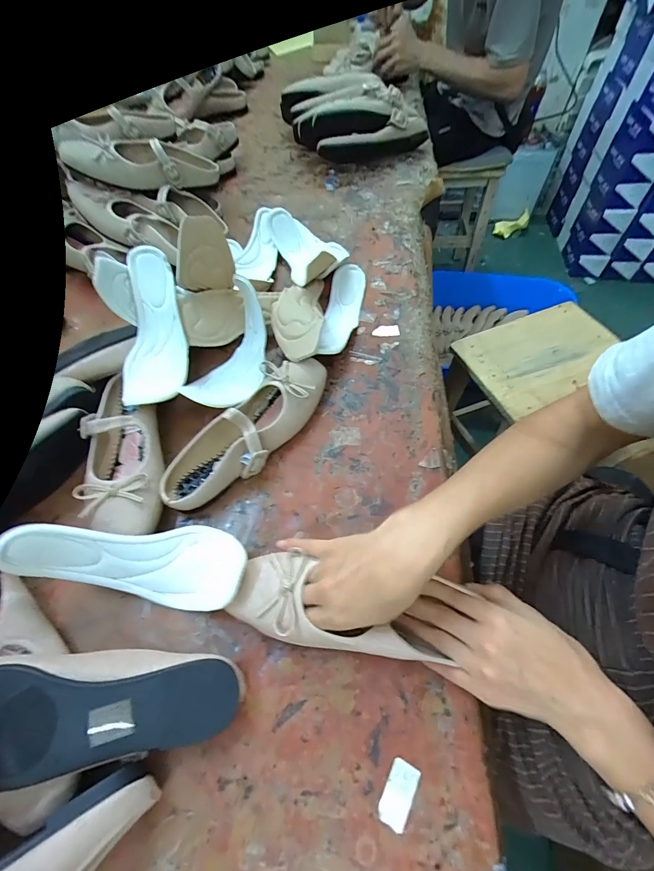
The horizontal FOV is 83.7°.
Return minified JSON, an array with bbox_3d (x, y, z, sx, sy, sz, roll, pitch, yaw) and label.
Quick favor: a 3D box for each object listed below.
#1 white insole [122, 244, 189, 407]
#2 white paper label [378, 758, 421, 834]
[{"bbox_3d":[-0.225,-0.142,0.477,0.067,0.044,0.223,-7,75,-2],"label":"white insole"},{"bbox_3d":[0.057,0.282,0.287,0.022,0.004,0.040,25,63,16],"label":"white paper label"}]

